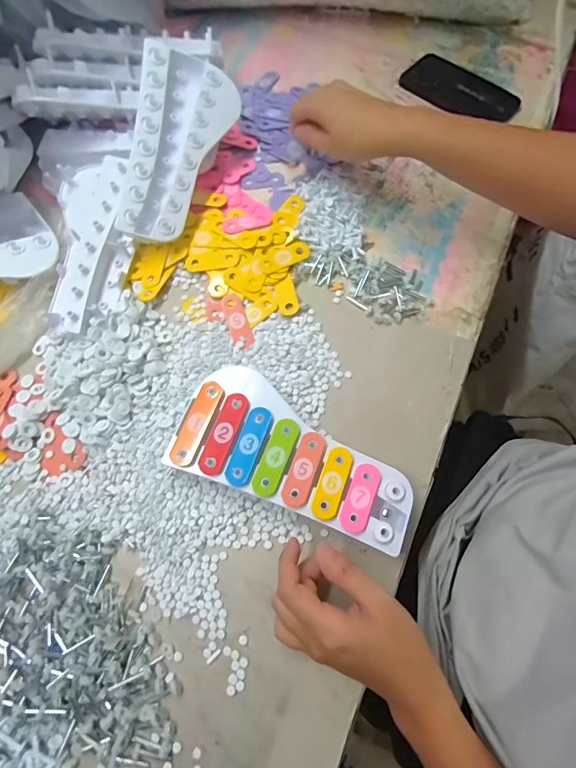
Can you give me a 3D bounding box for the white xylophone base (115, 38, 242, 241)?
[{"bbox_3d":[-0.130,-0.292,0.471,0.105,0.038,0.268,16,81,-20],"label":"white xylophone base"}]

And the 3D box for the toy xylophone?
[{"bbox_3d":[0.009,0.066,0.381,0.224,0.038,0.107,20,72,8],"label":"toy xylophone"}]

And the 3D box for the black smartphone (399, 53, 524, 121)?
[{"bbox_3d":[0.243,-0.414,0.559,0.159,0.015,0.080,37,76,14],"label":"black smartphone"}]

